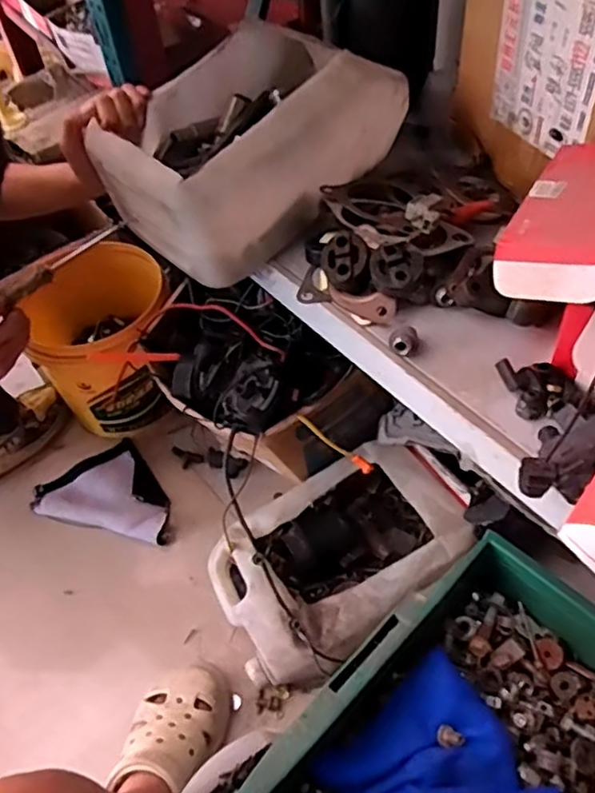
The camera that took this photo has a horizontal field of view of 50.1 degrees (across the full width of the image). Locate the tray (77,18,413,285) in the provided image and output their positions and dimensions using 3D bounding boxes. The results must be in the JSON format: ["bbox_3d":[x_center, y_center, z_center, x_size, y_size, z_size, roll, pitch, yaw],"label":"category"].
[{"bbox_3d":[-0.060,-0.307,0.756,0.313,0.149,0.244,-39,58,-22],"label":"tray"}]

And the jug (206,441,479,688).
[{"bbox_3d":[0.049,0.222,0.908,0.337,0.134,0.235,-28,55,-15],"label":"jug"}]

